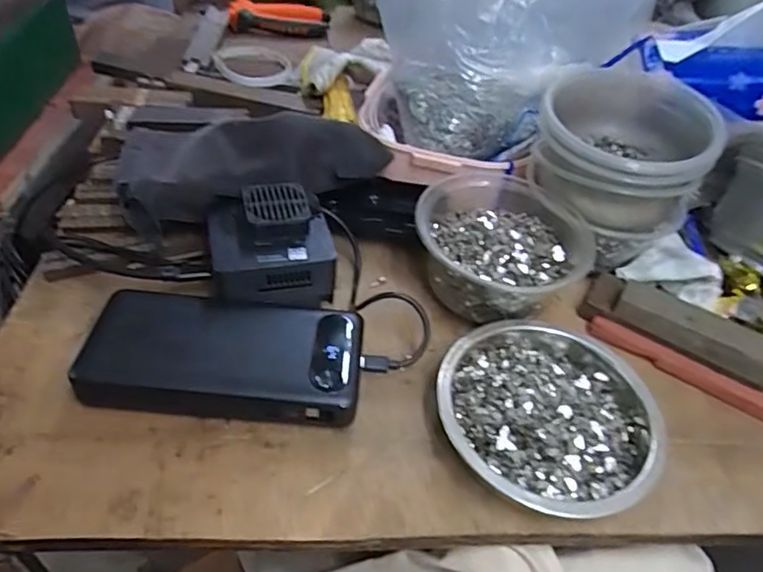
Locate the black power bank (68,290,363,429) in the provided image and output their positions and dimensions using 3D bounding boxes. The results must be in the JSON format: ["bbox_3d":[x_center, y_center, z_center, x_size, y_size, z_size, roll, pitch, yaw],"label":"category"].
[{"bbox_3d":[-0.091,0.039,0.331,0.154,0.032,0.072,6,45,-2],"label":"black power bank"}]

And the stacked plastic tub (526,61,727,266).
[{"bbox_3d":[0.168,-0.089,0.409,0.113,0.091,0.114,25,47,17],"label":"stacked plastic tub"}]

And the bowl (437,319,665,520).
[{"bbox_3d":[0.097,0.070,0.323,0.117,0.038,0.118,4,45,-4],"label":"bowl"}]

